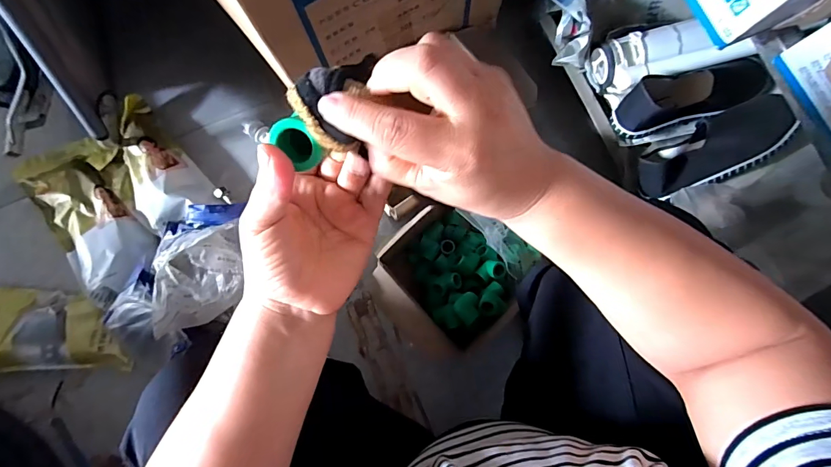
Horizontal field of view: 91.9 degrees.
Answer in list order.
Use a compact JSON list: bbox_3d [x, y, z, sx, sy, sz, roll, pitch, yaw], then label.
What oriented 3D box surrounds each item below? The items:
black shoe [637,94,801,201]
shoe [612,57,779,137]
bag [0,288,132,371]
[{"bbox_3d":[0.499,-0.143,0.665,0.249,0.075,0.098,-28,82,16],"label":"black shoe"},{"bbox_3d":[0.457,-0.228,0.691,0.212,0.101,0.077,-12,80,19],"label":"shoe"},{"bbox_3d":[-0.690,0.168,0.709,0.356,0.041,0.151,-1,81,-2],"label":"bag"}]

